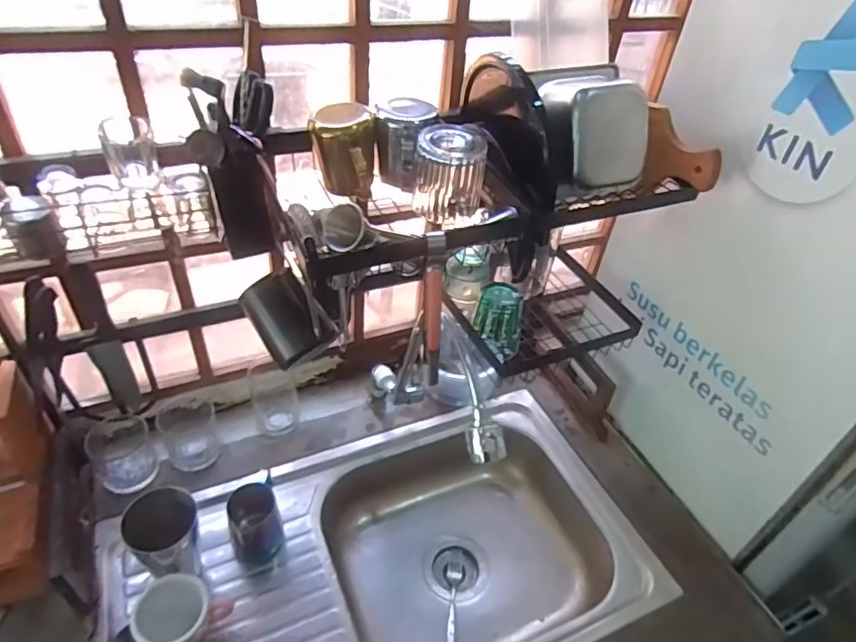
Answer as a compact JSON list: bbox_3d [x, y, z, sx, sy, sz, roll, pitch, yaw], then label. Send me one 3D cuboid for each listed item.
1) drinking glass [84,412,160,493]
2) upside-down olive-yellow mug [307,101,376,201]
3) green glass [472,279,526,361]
[{"bbox_3d":[-0.476,0.207,0.861,0.084,0.076,0.094,-20,47,-27],"label":"drinking glass"},{"bbox_3d":[-0.103,-0.203,0.673,0.074,0.101,0.071,0,40,-6],"label":"upside-down olive-yellow mug"},{"bbox_3d":[0.111,-0.009,0.834,0.070,0.106,0.074,17,41,13],"label":"green glass"}]

